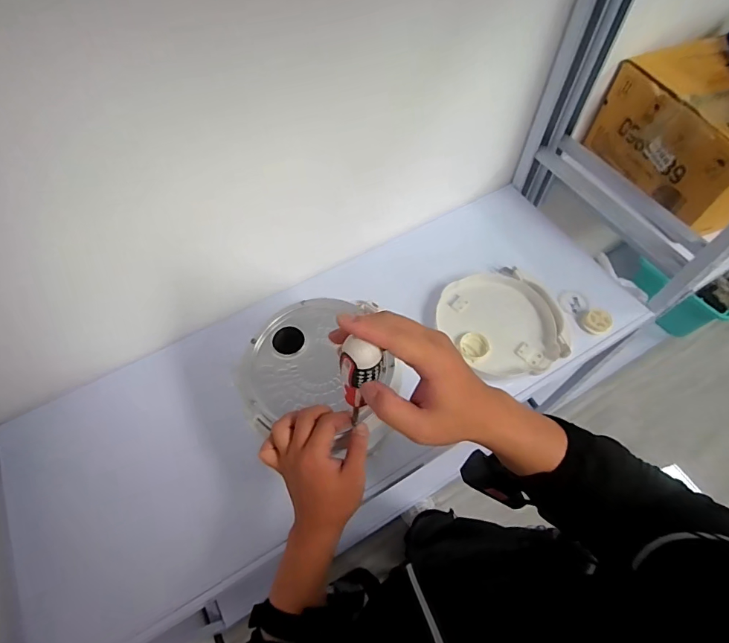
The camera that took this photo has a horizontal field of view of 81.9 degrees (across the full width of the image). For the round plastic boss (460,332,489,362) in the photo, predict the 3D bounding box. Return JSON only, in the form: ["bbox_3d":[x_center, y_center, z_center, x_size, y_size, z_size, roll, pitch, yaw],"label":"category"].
[{"bbox_3d":[0.196,0.043,0.742,0.048,0.012,0.048,-1,61,1],"label":"round plastic boss"}]

